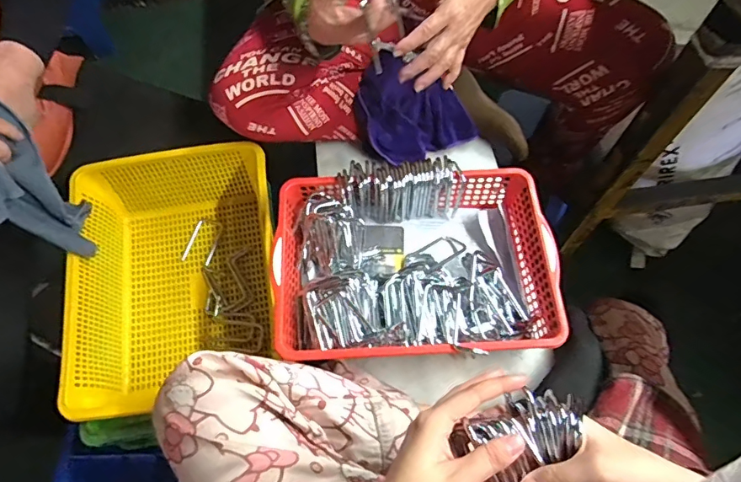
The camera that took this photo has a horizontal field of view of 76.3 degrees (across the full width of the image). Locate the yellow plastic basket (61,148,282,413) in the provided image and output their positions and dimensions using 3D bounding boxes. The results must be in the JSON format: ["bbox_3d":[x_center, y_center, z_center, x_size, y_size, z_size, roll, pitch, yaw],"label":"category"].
[{"bbox_3d":[-0.293,0.048,0.757,0.303,0.144,0.388,-13,65,-5],"label":"yellow plastic basket"}]

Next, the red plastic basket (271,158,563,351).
[{"bbox_3d":[0.057,0.031,0.673,0.355,0.097,0.265,-2,64,0],"label":"red plastic basket"}]

